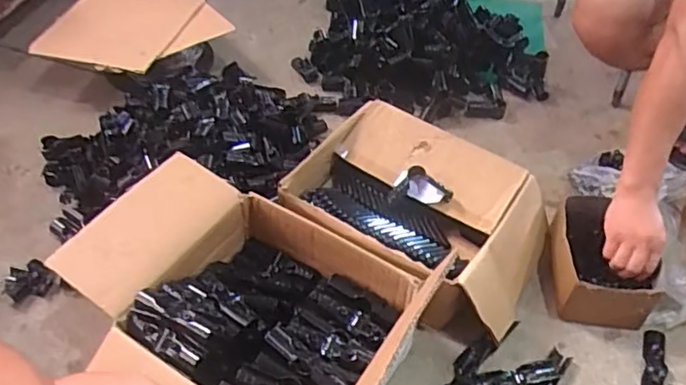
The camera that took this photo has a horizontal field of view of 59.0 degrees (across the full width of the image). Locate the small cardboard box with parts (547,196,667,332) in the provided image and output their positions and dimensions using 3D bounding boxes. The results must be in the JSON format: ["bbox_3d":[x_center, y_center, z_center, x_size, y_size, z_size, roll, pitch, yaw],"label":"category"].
[{"bbox_3d":[0.414,0.106,1.002,0.151,0.084,0.217,6,48,4],"label":"small cardboard box with parts"}]

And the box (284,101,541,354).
[{"bbox_3d":[0.126,0.047,1.009,0.389,0.151,0.293,26,52,20],"label":"box"}]

